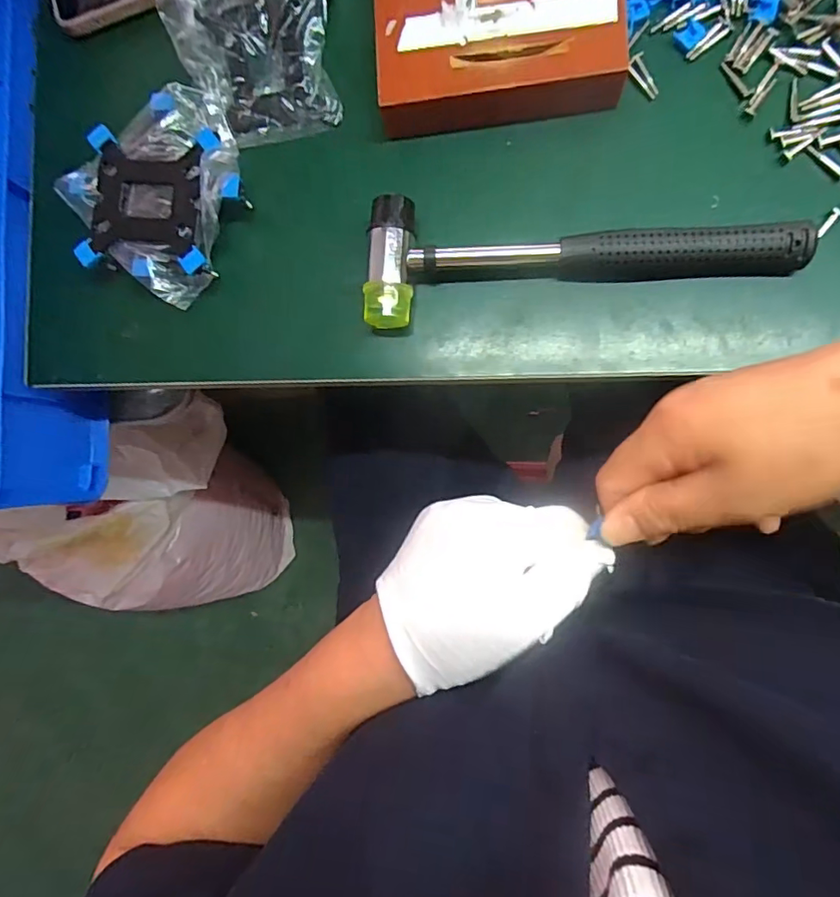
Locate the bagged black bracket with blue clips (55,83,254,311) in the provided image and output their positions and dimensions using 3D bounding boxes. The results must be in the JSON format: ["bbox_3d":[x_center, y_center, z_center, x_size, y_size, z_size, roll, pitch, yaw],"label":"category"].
[{"bbox_3d":[-0.166,-0.167,0.326,0.105,0.034,0.124,27,94,8],"label":"bagged black bracket with blue clips"}]

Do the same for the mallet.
[{"bbox_3d":[0.088,-0.107,0.298,0.238,0.023,0.072,2,90,9],"label":"mallet"}]

